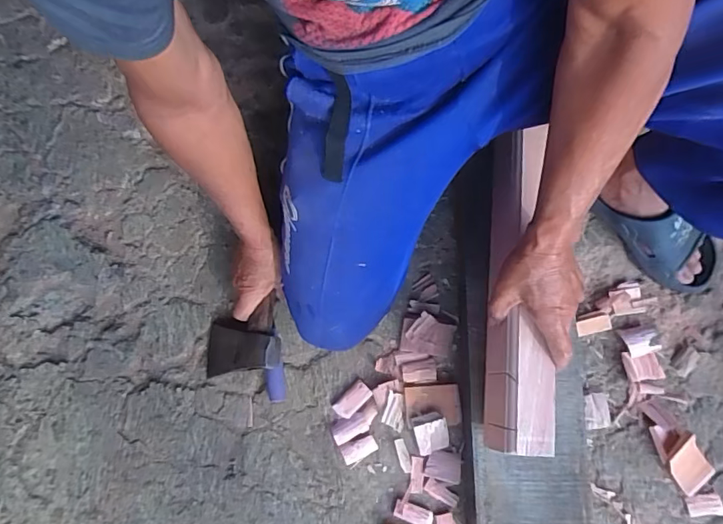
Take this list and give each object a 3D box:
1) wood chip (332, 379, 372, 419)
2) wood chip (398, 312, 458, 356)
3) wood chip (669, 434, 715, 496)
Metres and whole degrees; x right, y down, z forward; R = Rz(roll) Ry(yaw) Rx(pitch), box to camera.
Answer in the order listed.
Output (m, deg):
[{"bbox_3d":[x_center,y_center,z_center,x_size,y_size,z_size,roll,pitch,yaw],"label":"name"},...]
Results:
[{"bbox_3d":[-0.013,0.199,0.692,0.030,0.012,0.057,42,79,9],"label":"wood chip"},{"bbox_3d":[0.099,0.108,0.709,0.077,0.026,0.055,8,76,2],"label":"wood chip"},{"bbox_3d":[0.453,0.281,0.663,0.057,0.013,0.075,-35,100,-14],"label":"wood chip"}]

